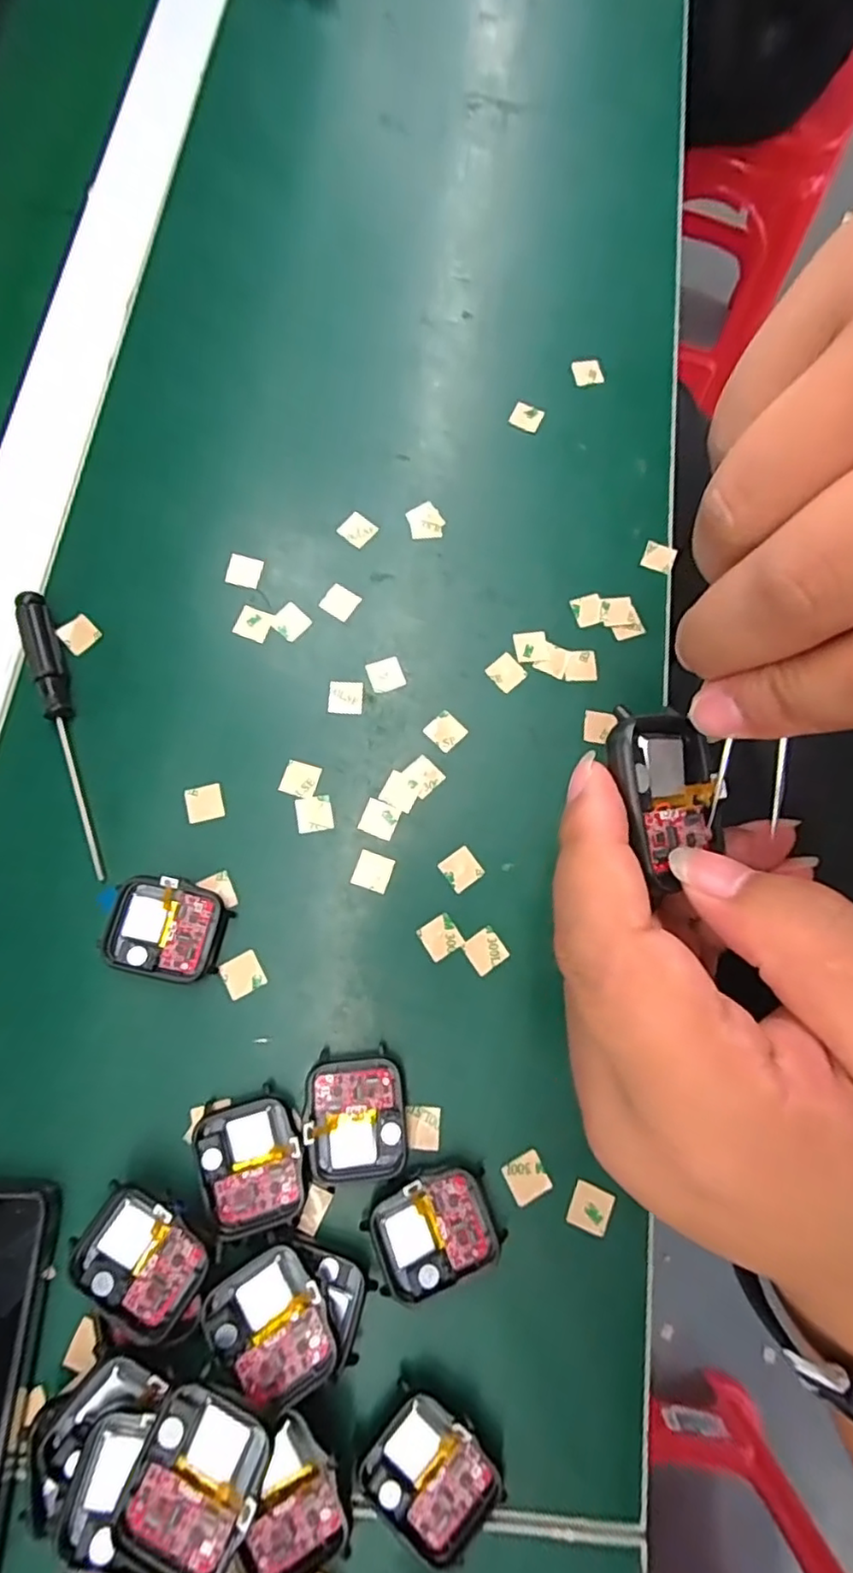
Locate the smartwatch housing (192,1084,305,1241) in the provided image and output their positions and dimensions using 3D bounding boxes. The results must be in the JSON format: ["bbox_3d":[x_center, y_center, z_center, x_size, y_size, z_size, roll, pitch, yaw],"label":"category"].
[{"bbox_3d":[-0.065,0.141,0.235,0.036,0.010,0.043,-16,77,-7],"label":"smartwatch housing"}]

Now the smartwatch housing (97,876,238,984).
[{"bbox_3d":[-0.106,0.057,0.253,0.047,0.012,0.038,15,75,1],"label":"smartwatch housing"}]

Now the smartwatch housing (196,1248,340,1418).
[{"bbox_3d":[-0.051,0.185,0.214,0.035,0.017,0.041,-32,79,-10],"label":"smartwatch housing"}]

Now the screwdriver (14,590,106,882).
[{"bbox_3d":[-0.157,-0.025,0.270,0.012,0.015,0.129,-20,77,-7],"label":"screwdriver"}]

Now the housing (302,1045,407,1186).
[{"bbox_3d":[-0.027,0.127,0.240,0.036,0.010,0.044,-5,76,-4],"label":"housing"}]

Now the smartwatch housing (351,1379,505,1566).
[{"bbox_3d":[0.002,0.235,0.215,0.046,0.011,0.036,35,77,6],"label":"smartwatch housing"}]

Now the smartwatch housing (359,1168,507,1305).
[{"bbox_3d":[0.003,0.164,0.230,0.045,0.007,0.036,-18,77,-7],"label":"smartwatch housing"}]

